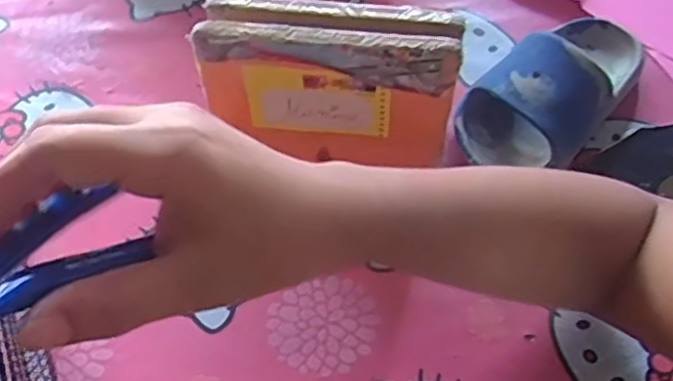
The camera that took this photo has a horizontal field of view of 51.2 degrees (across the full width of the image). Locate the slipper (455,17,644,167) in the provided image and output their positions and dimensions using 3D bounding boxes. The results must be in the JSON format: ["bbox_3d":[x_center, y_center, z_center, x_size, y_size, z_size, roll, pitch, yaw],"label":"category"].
[{"bbox_3d":[0.160,-0.077,0.491,0.179,0.053,0.081,-36,65,-21],"label":"slipper"}]

